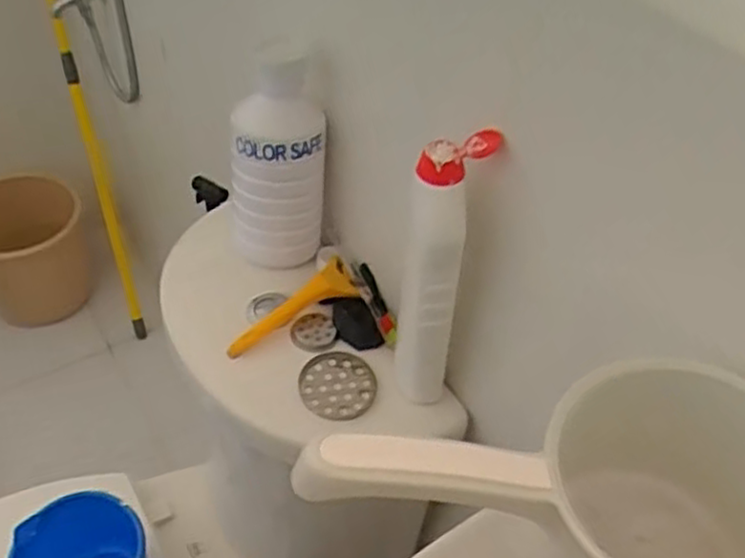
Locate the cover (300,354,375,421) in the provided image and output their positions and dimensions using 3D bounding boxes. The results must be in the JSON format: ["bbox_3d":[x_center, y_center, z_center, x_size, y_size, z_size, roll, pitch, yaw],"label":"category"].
[{"bbox_3d":[-0.032,0.100,0.687,0.069,0.007,0.065,0,64,1],"label":"cover"}]

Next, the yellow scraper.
[{"bbox_3d":[-0.074,0.025,0.723,0.048,0.029,0.162,34,51,27],"label":"yellow scraper"}]

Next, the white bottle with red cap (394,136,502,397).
[{"bbox_3d":[0.048,-0.001,0.594,0.059,0.248,0.050,18,45,13],"label":"white bottle with red cap"}]

